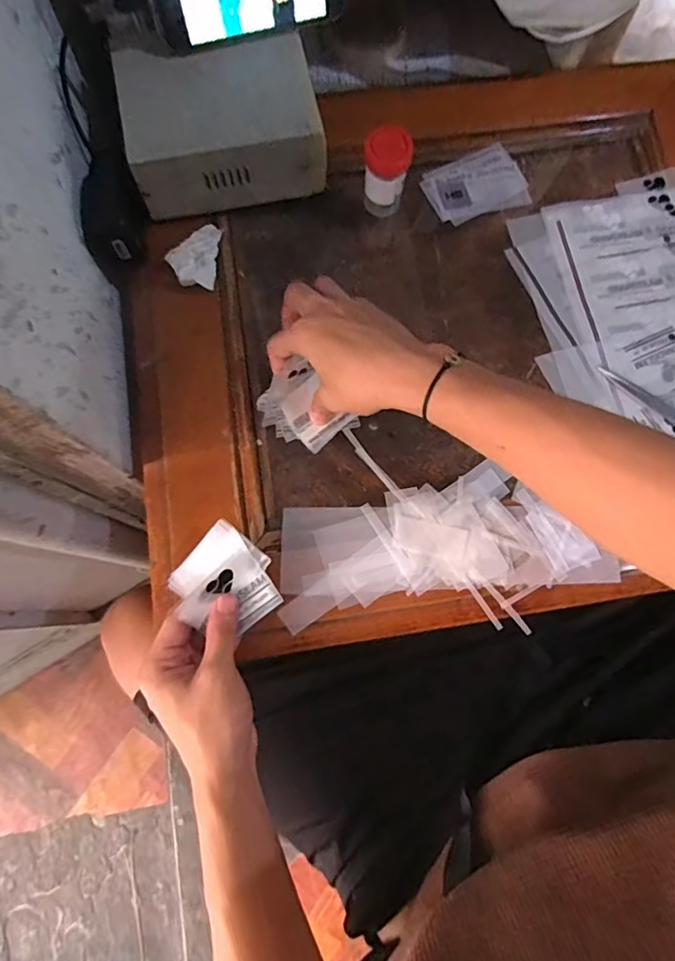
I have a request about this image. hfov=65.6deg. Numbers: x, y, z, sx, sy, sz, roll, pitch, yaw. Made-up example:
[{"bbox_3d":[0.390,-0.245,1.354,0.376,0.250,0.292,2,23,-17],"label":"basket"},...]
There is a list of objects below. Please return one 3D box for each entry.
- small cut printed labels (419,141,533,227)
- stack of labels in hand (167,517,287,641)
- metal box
[{"bbox_3d":[0.143,-0.315,0.554,0.103,0.009,0.081,-16,74,-3],"label":"small cut printed labels"},{"bbox_3d":[-0.086,0.079,0.404,0.077,0.018,0.070,41,79,8],"label":"stack of labels in hand"},{"bbox_3d":[-0.104,-0.333,0.491,0.175,0.075,0.117,-12,78,-4],"label":"metal box"}]

